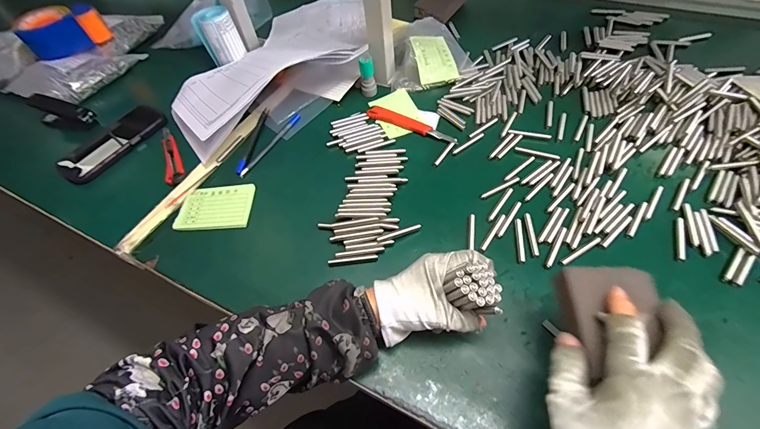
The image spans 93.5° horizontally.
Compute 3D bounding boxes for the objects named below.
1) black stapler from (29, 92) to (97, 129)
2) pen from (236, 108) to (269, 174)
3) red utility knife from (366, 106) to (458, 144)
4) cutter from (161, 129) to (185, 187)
[{"bbox_3d":[-0.552,-0.176,0.619,0.124,0.036,0.035,16,58,16],"label":"black stapler"},{"bbox_3d":[-0.195,-0.117,0.552,0.010,0.007,0.141,3,56,6],"label":"pen"},{"bbox_3d":[0.048,-0.136,0.542,0.147,0.007,0.025,23,61,20],"label":"red utility knife"},{"bbox_3d":[-0.319,-0.097,0.544,0.024,0.010,0.134,-23,56,-10],"label":"cutter"}]

